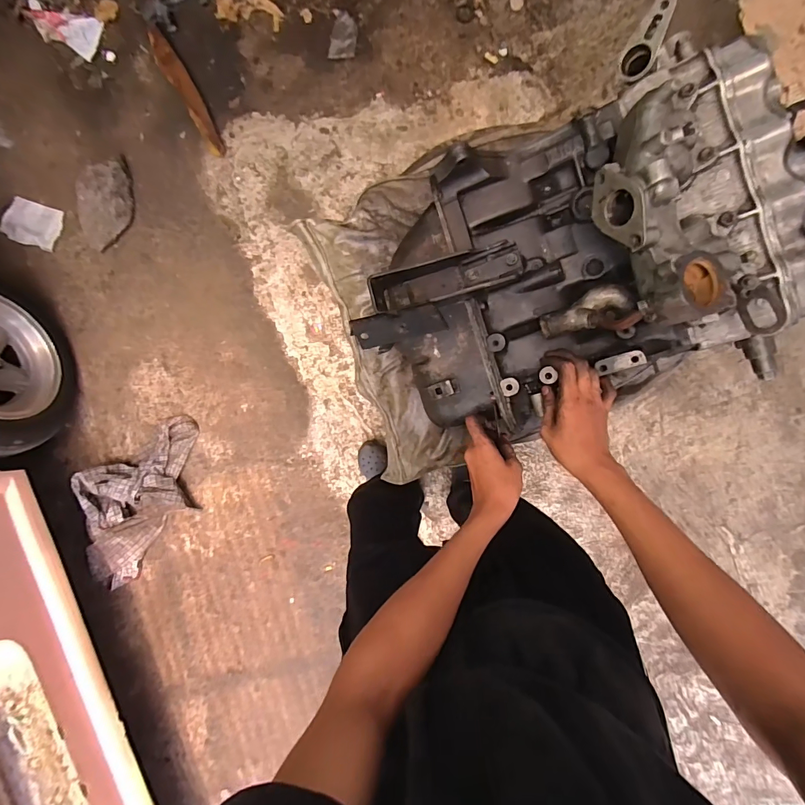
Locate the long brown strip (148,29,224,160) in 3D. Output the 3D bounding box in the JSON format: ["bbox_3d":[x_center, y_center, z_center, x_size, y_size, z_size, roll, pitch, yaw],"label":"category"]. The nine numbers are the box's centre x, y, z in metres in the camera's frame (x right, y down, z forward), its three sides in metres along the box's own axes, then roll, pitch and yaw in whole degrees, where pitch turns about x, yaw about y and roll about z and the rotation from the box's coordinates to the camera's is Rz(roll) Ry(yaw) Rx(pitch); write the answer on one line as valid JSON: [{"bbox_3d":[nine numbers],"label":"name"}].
[{"bbox_3d":[-0.649,-0.934,1.239,0.065,0.032,0.412,-31,90,4],"label":"long brown strip"}]

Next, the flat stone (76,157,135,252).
[{"bbox_3d":[-0.896,-0.612,1.239,0.115,0.101,0.289,12,93,3],"label":"flat stone"}]

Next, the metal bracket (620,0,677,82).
[{"bbox_3d":[0.282,-0.416,0.467,0.037,0.013,0.076,39,129,30],"label":"metal bracket"}]

